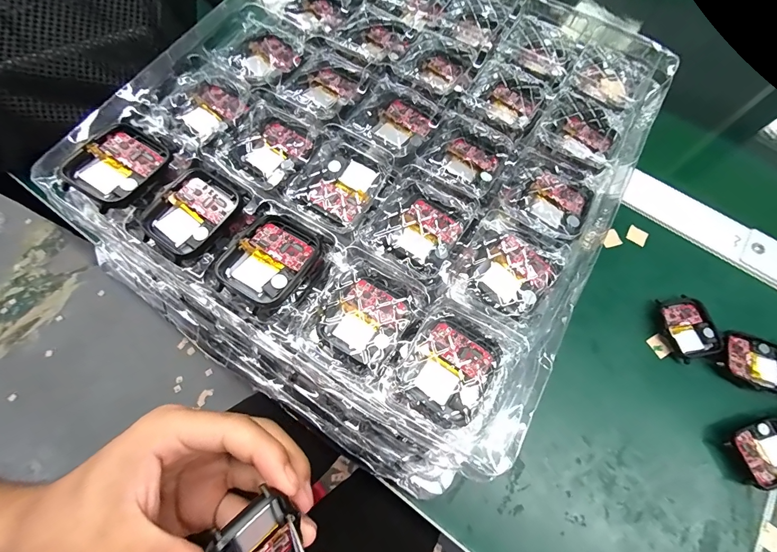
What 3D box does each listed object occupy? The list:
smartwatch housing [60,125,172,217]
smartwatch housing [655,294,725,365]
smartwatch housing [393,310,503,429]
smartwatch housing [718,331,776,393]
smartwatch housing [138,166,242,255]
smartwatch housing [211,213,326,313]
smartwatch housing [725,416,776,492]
[{"bbox_3d":[-0.140,-0.058,0.182,0.037,0.009,0.046,29,70,9],"label":"smartwatch housing"},{"bbox_3d":[0.224,0.040,0.265,0.038,0.009,0.045,-15,71,-6],"label":"smartwatch housing"},{"bbox_3d":[0.028,0.042,0.156,0.037,0.008,0.046,34,73,11],"label":"smartwatch housing"},{"bbox_3d":[0.264,0.061,0.255,0.044,0.005,0.038,19,71,6],"label":"smartwatch housing"},{"bbox_3d":[-0.099,-0.031,0.182,0.035,0.013,0.044,37,71,12],"label":"smartwatch housing"},{"bbox_3d":[-0.056,-0.007,0.169,0.039,0.008,0.044,33,73,11],"label":"smartwatch housing"},{"bbox_3d":[0.252,0.118,0.233,0.041,0.012,0.038,-18,71,-7],"label":"smartwatch housing"}]

